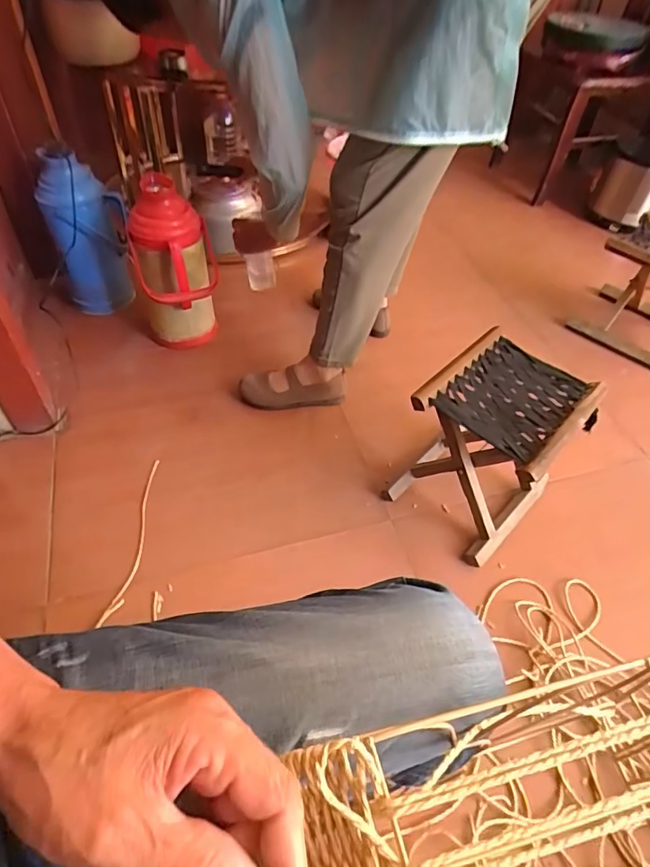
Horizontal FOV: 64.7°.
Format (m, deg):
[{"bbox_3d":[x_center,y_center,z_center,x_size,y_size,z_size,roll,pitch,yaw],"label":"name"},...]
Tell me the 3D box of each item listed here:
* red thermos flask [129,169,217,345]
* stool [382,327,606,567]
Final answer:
[{"bbox_3d":[-0.329,-0.341,1.150,0.157,0.395,0.141,-16,52,-17],"label":"red thermos flask"},{"bbox_3d":[0.292,0.024,0.922,0.221,0.262,0.272,37,57,25],"label":"stool"}]

